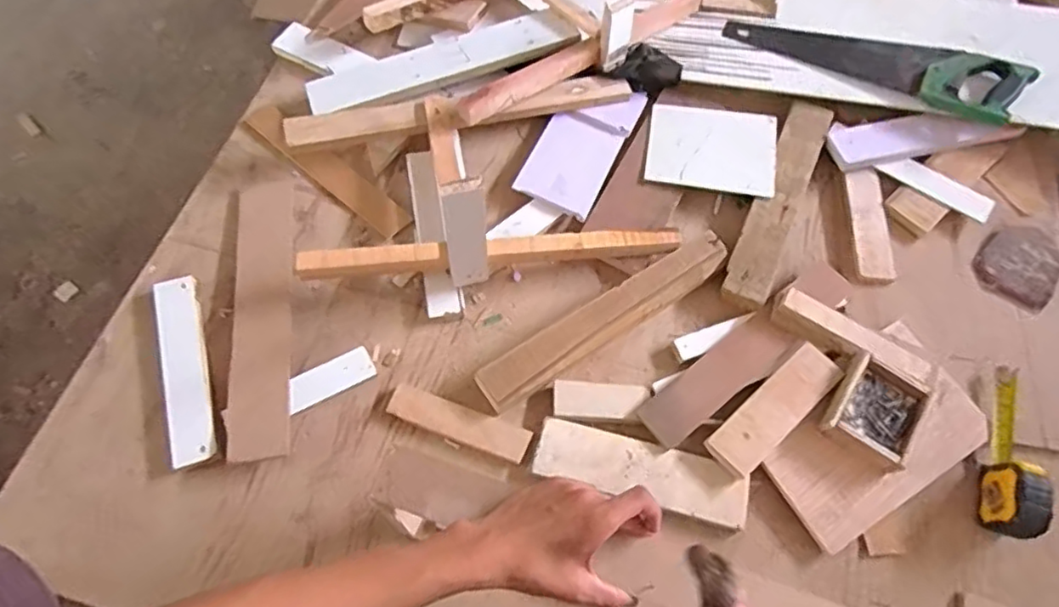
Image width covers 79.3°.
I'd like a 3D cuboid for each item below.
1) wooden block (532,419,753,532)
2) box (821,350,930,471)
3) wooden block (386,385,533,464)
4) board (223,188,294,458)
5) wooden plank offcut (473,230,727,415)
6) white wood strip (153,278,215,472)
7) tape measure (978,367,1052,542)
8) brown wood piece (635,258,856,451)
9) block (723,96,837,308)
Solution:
[{"bbox_3d":[0.131,0.194,0.745,0.246,0.019,0.072,14,65,4],"label":"wooden block"},{"bbox_3d":[0.415,0.129,0.765,0.101,0.042,0.114,30,67,12],"label":"box"},{"bbox_3d":[-0.086,0.145,0.767,0.173,0.023,0.040,18,65,6],"label":"wooden block"},{"bbox_3d":[-0.334,0.008,0.804,0.070,0.015,0.373,-3,65,-11],"label":"board"},{"bbox_3d":[0.102,0.016,0.822,0.375,0.026,0.055,-31,70,-16],"label":"wooden plank offcut"},{"bbox_3d":[-0.421,0.077,0.778,0.052,0.015,0.241,-16,66,-9],"label":"white wood strip"},{"bbox_3d":[0.567,0.164,0.741,0.042,0.062,0.213,21,66,8],"label":"tape measure"},{"bbox_3d":[0.287,0.055,0.810,0.350,0.020,0.068,-36,71,-17],"label":"brown wood piece"},{"bbox_3d":[0.356,-0.152,0.910,0.059,0.025,0.365,25,66,9],"label":"block"}]

